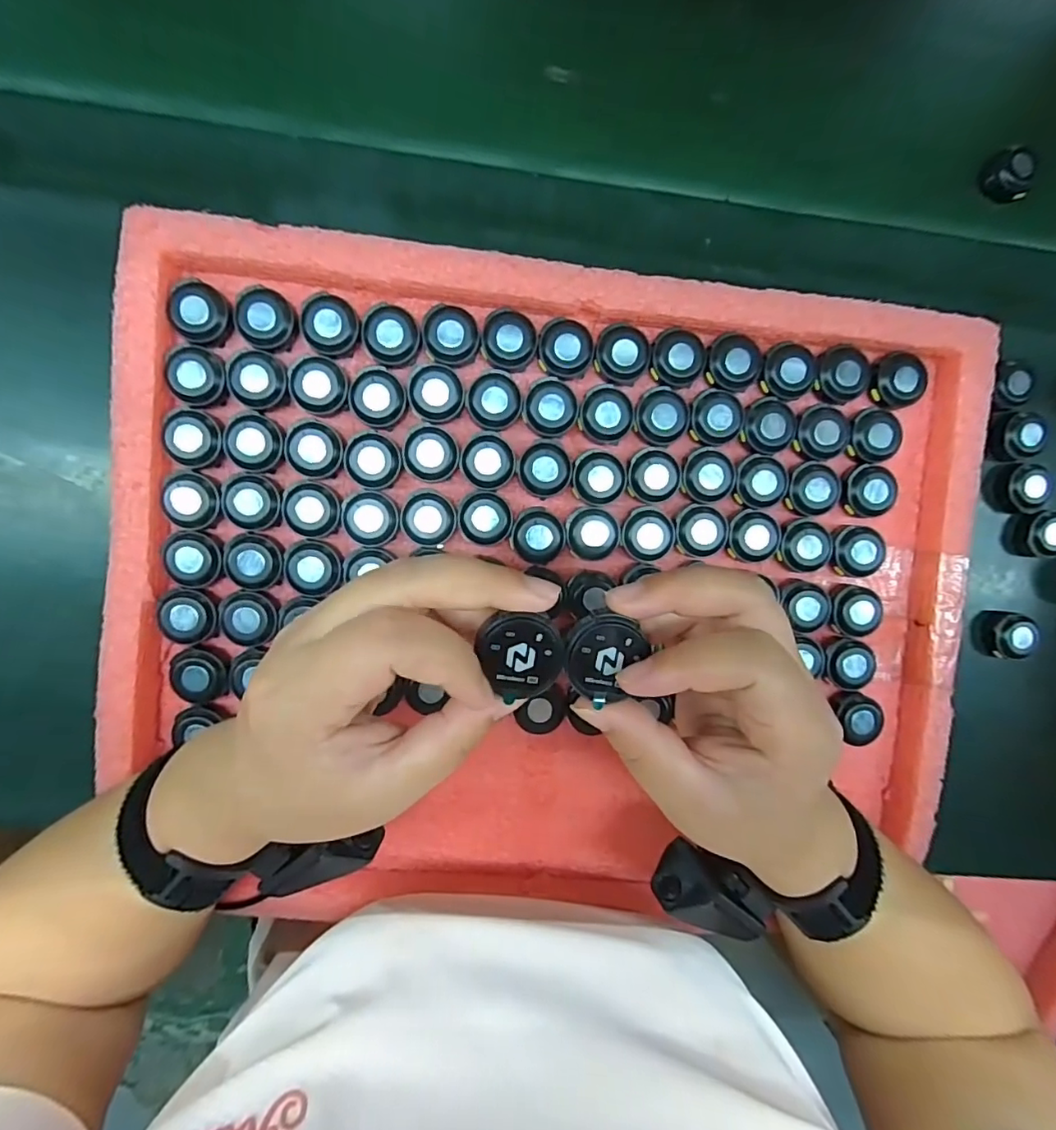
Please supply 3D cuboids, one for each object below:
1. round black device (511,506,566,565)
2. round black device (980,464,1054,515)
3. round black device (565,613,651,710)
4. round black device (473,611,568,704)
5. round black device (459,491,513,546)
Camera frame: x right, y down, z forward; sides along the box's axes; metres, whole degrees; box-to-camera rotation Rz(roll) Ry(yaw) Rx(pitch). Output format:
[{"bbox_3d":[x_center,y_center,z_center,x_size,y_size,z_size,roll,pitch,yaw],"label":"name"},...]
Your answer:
[{"bbox_3d":[0.006,-0.016,0.292,0.028,0.012,0.030,5,96,-5],"label":"round black device"},{"bbox_3d":[0.305,-0.047,0.328,0.033,0.017,0.030,0,91,-5],"label":"round black device"},{"bbox_3d":[0.026,0.030,0.178,0.028,0.004,0.027,-1,96,-5],"label":"round black device"},{"bbox_3d":[-0.002,0.030,0.172,0.027,0.004,0.028,-1,96,-5],"label":"round black device"},{"bbox_3d":[-0.023,-0.025,0.288,0.028,0.007,0.028,-1,96,-5],"label":"round black device"}]

